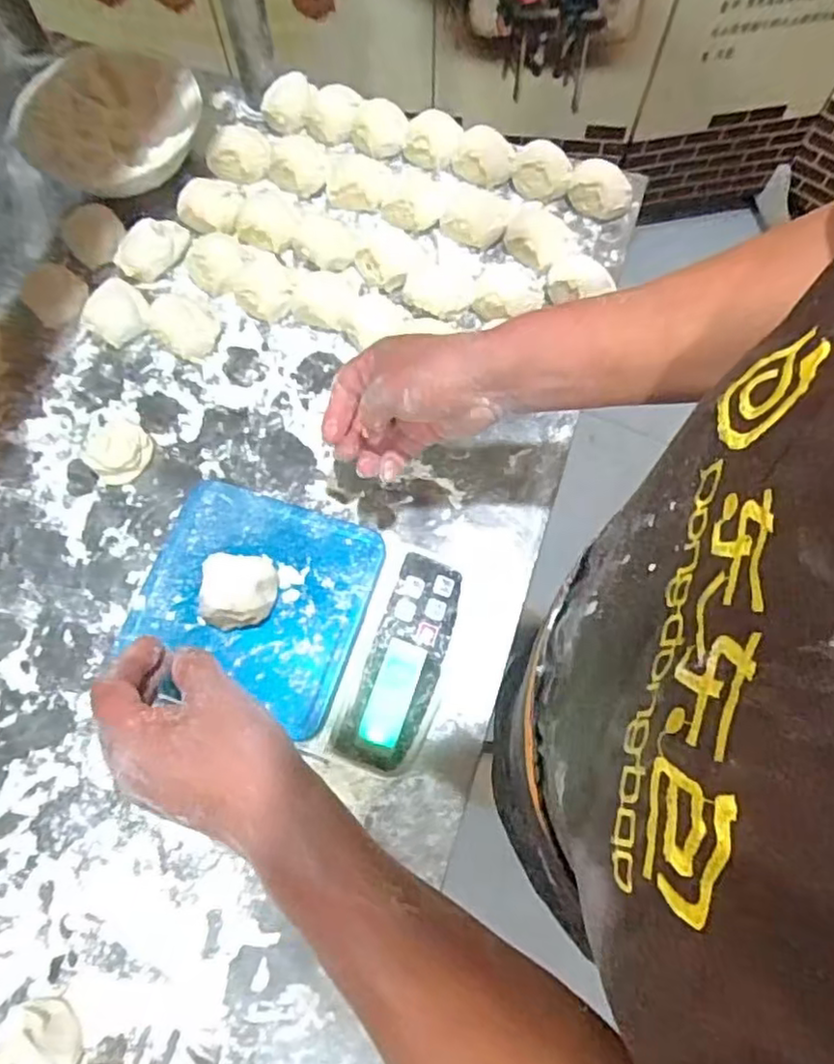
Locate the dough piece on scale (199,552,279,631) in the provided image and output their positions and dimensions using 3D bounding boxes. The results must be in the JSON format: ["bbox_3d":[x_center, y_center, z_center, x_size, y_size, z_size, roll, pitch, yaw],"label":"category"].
[{"bbox_3d":[-0.116,0.039,0.438,0.048,0.028,0.049,0,71,1],"label":"dough piece on scale"}]

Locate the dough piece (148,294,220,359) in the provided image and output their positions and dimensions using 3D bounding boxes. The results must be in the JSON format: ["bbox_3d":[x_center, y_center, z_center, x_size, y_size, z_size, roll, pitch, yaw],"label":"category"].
[{"bbox_3d":[-0.193,-0.172,0.558,0.049,0.034,0.049,0,71,1],"label":"dough piece"}]

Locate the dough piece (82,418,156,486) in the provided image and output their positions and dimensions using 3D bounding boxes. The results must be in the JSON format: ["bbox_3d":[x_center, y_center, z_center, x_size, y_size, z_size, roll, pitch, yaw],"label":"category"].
[{"bbox_3d":[-0.230,-0.066,0.518,0.044,0.026,0.052,3,70,-2],"label":"dough piece"}]

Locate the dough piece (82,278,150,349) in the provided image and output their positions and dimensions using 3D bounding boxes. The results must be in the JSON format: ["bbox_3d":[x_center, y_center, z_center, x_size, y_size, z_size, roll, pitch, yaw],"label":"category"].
[{"bbox_3d":[-0.249,-0.183,0.558,0.043,0.029,0.049,31,71,9],"label":"dough piece"}]

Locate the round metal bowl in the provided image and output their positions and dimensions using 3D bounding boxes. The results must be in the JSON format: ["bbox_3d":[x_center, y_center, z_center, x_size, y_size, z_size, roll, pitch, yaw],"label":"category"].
[{"bbox_3d":[-0.249,-0.339,0.553,0.134,0.044,0.115,1,71,1],"label":"round metal bowl"}]

